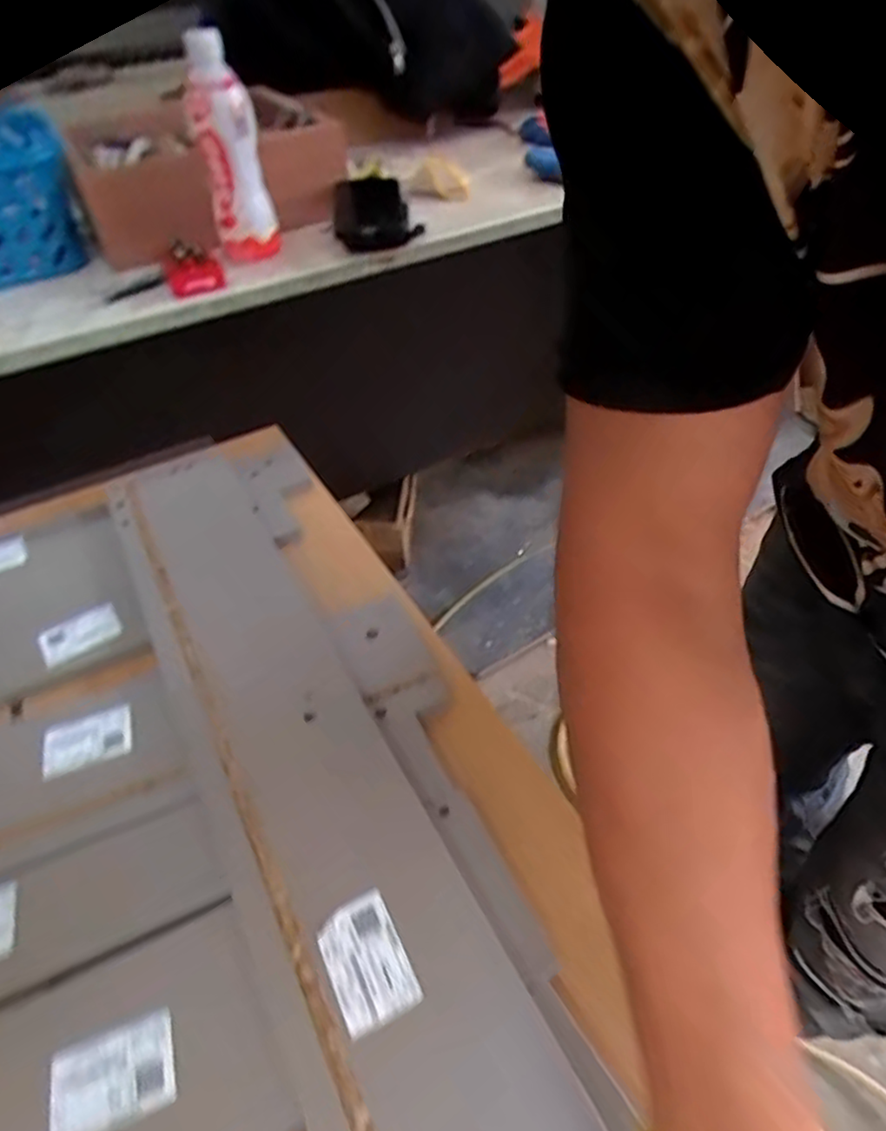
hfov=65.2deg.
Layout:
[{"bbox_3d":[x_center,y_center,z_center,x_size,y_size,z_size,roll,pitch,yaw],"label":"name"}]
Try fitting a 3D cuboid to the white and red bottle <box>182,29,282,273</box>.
[{"bbox_3d":[-0.234,-0.457,0.762,0.066,0.222,0.060,-12,19,-6],"label":"white and red bottle"}]

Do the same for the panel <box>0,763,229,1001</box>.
[{"bbox_3d":[-0.284,0.214,0.411,0.283,0.016,0.097,-20,46,-14],"label":"panel"}]

